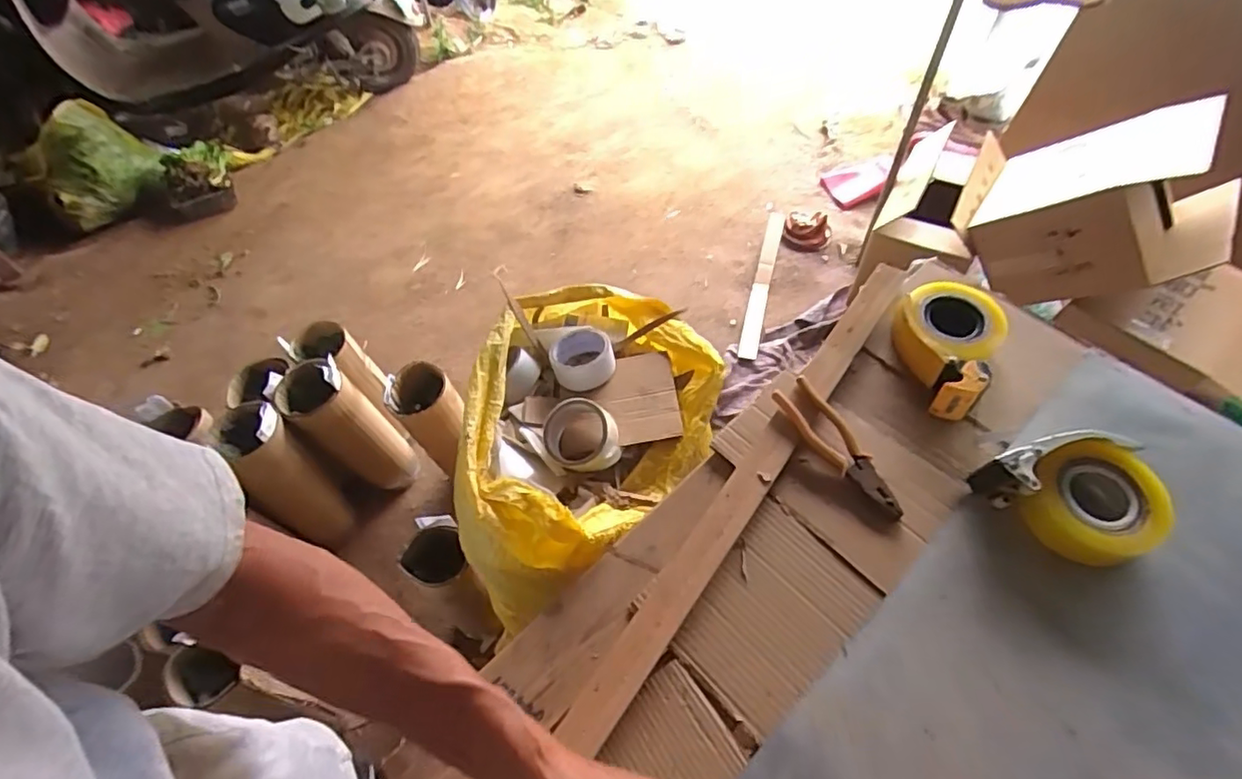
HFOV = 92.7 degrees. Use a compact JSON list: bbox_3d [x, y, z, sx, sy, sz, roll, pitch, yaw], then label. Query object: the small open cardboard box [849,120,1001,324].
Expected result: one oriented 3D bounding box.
[{"bbox_3d":[0.803,-0.500,1.490,0.230,0.156,0.275,20,59,17],"label":"small open cardboard box"}]

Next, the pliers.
[{"bbox_3d":[0.258,0.068,0.694,0.050,0.026,0.188,-30,60,-14],"label":"pliers"}]

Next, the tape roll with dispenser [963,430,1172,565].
[{"bbox_3d":[0.480,0.119,0.620,0.155,0.076,0.130,-16,58,-5],"label":"tape roll with dispenser"}]

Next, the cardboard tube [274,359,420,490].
[{"bbox_3d":[-0.629,0.097,1.391,0.120,0.441,0.147,38,66,26],"label":"cardboard tube"}]

